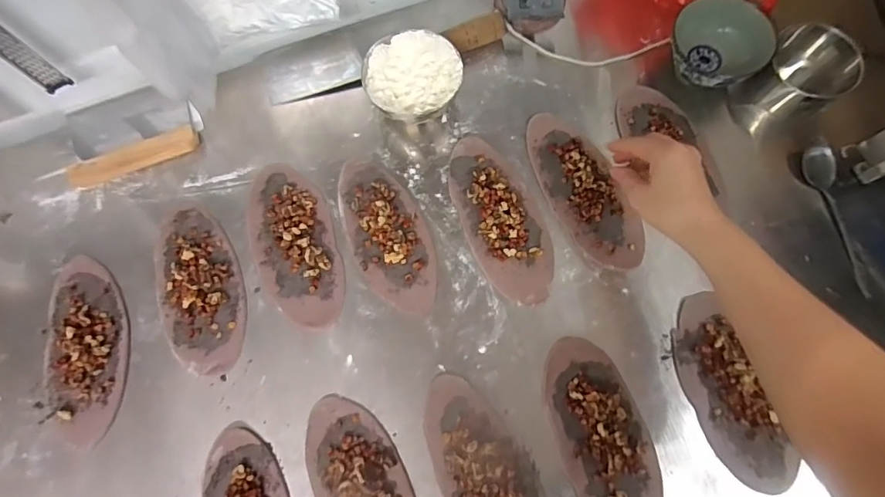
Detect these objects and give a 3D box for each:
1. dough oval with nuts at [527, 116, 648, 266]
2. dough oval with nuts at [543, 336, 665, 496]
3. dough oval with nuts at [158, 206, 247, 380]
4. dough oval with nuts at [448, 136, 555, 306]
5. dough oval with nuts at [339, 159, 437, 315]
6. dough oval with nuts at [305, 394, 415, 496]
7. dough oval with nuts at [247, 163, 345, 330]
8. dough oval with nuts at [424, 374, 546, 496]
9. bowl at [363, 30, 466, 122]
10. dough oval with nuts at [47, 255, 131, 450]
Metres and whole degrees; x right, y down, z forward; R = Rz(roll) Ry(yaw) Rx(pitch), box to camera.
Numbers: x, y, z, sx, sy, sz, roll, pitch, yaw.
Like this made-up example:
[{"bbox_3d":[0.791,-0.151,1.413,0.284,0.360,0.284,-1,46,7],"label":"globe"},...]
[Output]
[{"bbox_3d":[0.161,-0.072,0.526,0.080,0.020,0.205,-23,74,-4],"label":"dough oval with nuts"},{"bbox_3d":[0.160,0.185,0.454,0.086,0.019,0.191,-17,74,-3],"label":"dough oval with nuts"},{"bbox_3d":[-0.274,0.042,0.513,0.087,0.014,0.194,-21,74,-4],"label":"dough oval with nuts"},{"bbox_3d":[0.067,-0.037,0.524,0.084,0.018,0.204,-23,74,-4],"label":"dough oval with nuts"},{"bbox_3d":[-0.063,-0.020,0.522,0.085,0.020,0.193,-24,74,-5],"label":"dough oval with nuts"},{"bbox_3d":[-0.079,0.239,0.447,0.087,0.018,0.188,-25,74,-5],"label":"dough oval with nuts"},{"bbox_3d":[-0.169,-0.008,0.523,0.091,0.016,0.199,-19,74,-3],"label":"dough oval with nuts"},{"bbox_3d":[0.044,0.224,0.446,0.088,0.017,0.204,-24,74,-5],"label":"dough oval with nuts"},{"bbox_3d":[-0.034,-0.200,0.554,0.113,0.053,0.110,-1,74,2],"label":"bowl"},{"bbox_3d":[-0.390,0.105,0.498,0.086,0.018,0.201,-11,74,-1],"label":"dough oval with nuts"}]

